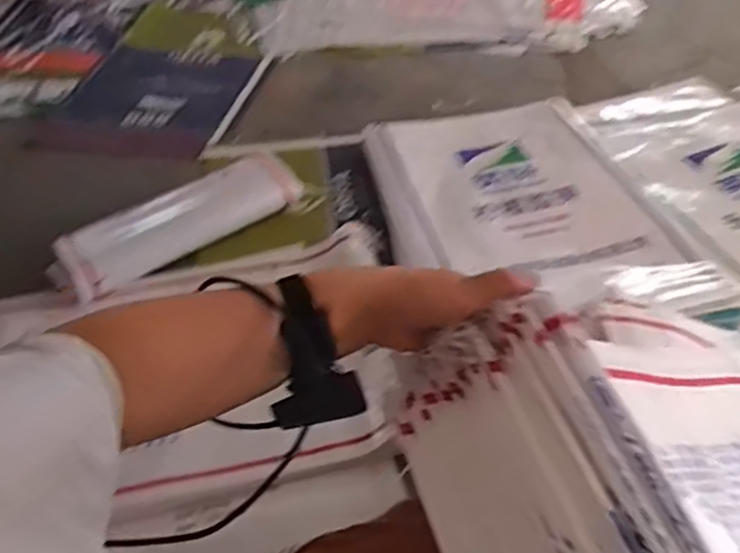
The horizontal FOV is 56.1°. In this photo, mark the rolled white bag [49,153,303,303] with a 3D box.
[{"bbox_3d":[-0.422,-0.127,1.537,0.543,0.075,0.178,-31,51,-25],"label":"rolled white bag"}]

